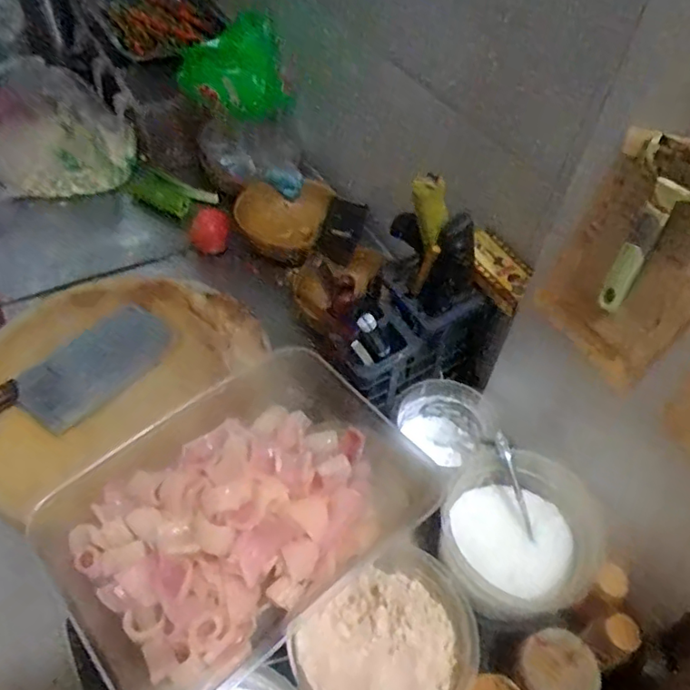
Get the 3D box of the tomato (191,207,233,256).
[{"bbox_3d":[-0.236,-0.197,1.034,0.070,0.074,0.054,-7,51,-12],"label":"tomato"}]

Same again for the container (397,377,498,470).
[{"bbox_3d":[0.138,0.107,0.800,0.098,0.081,0.105,3,50,-4],"label":"container"}]

